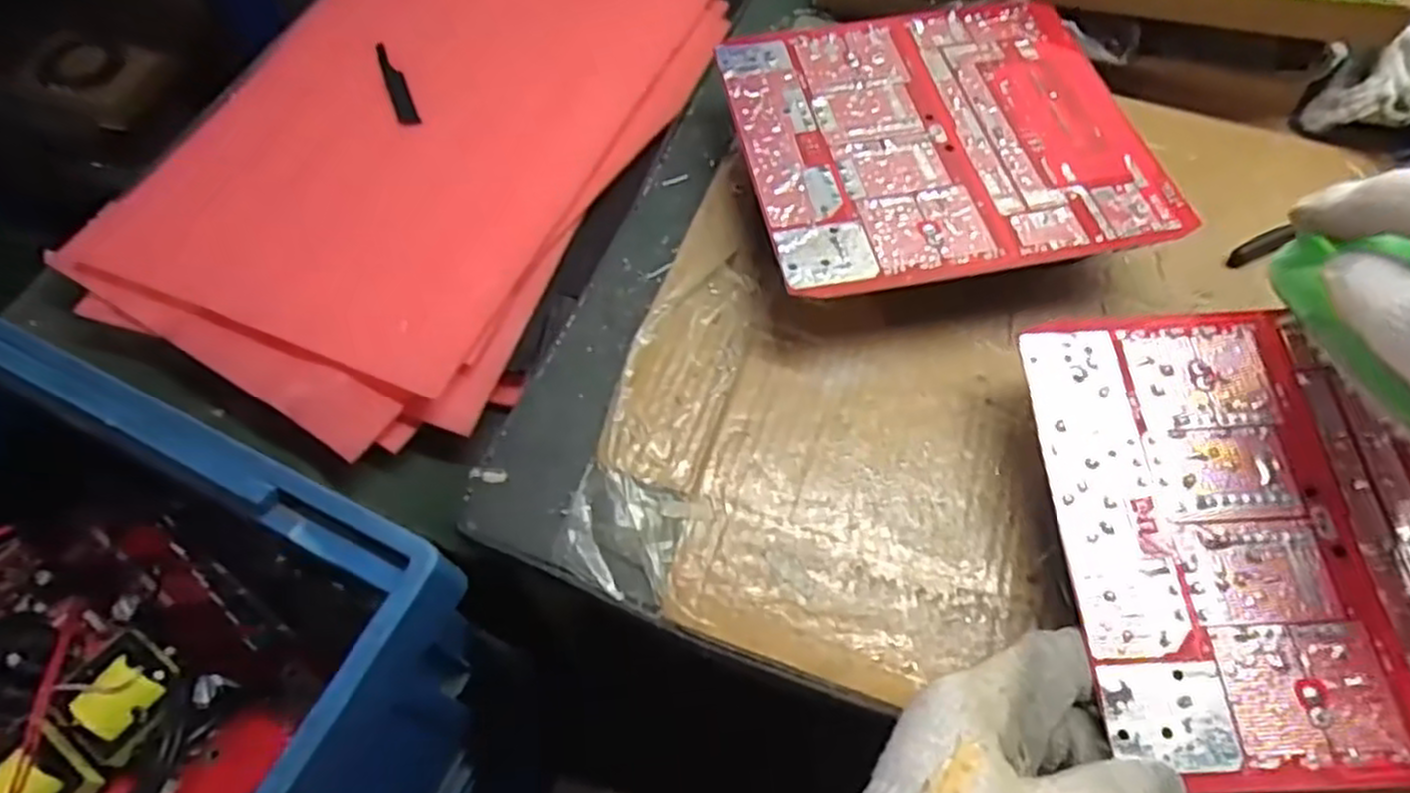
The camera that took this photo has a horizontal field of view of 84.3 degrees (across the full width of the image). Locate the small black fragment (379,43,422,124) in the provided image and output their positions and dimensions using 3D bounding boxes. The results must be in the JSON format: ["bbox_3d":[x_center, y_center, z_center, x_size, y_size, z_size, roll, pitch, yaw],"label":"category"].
[{"bbox_3d":[-0.221,-0.226,0.561,0.014,0.005,0.087,-19,63,-11],"label":"small black fragment"}]

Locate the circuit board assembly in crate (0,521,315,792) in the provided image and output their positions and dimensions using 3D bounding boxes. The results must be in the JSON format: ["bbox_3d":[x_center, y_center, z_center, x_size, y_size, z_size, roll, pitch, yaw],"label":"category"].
[{"bbox_3d":[-0.315,0.147,0.372,0.177,0.062,0.174,35,66,17],"label":"circuit board assembly in crate"}]

